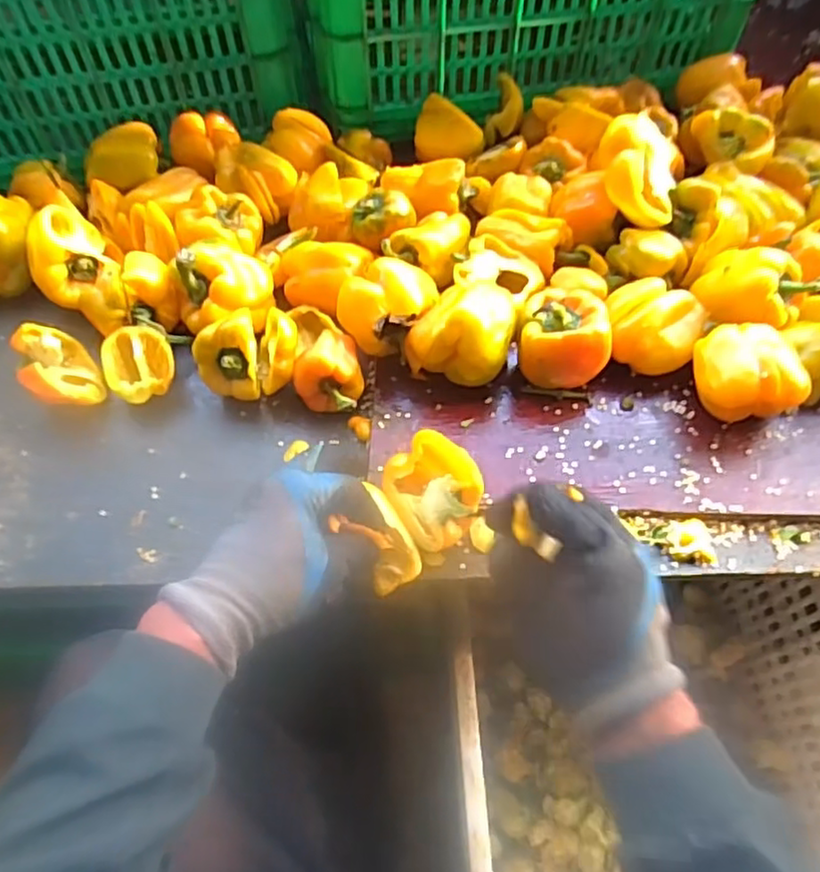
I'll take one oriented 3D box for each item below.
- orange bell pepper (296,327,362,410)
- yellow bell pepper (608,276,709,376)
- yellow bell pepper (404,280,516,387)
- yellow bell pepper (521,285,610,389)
[{"bbox_3d":[-0.068,-0.056,0.562,0.055,0.052,0.059,0,62,0],"label":"orange bell pepper"},{"bbox_3d":[0.216,-0.098,0.588,0.080,0.061,0.078,0,62,0],"label":"yellow bell pepper"},{"bbox_3d":[0.044,-0.090,0.563,0.089,0.079,0.072,15,63,8],"label":"yellow bell pepper"},{"bbox_3d":[0.134,-0.082,0.565,0.074,0.070,0.067,10,62,6],"label":"yellow bell pepper"}]

